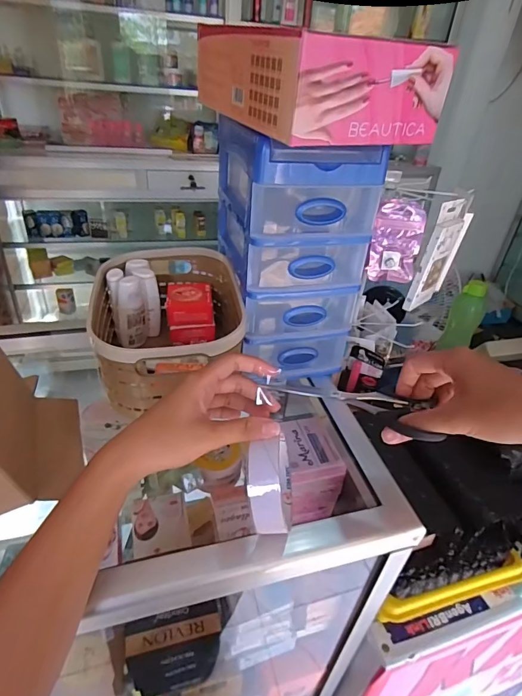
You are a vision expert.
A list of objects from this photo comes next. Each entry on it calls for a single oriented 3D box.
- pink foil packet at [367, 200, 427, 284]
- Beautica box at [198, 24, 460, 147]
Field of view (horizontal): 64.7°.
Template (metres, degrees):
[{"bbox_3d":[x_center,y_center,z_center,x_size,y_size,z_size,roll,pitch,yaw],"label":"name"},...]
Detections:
[{"bbox_3d":[0.170,-0.132,0.519,0.058,0.098,0.015,7,26,9],"label":"pink foil packet"},{"bbox_3d":[0.045,-0.219,0.346,0.140,0.065,0.154,-16,40,-27],"label":"Beautica box"}]

